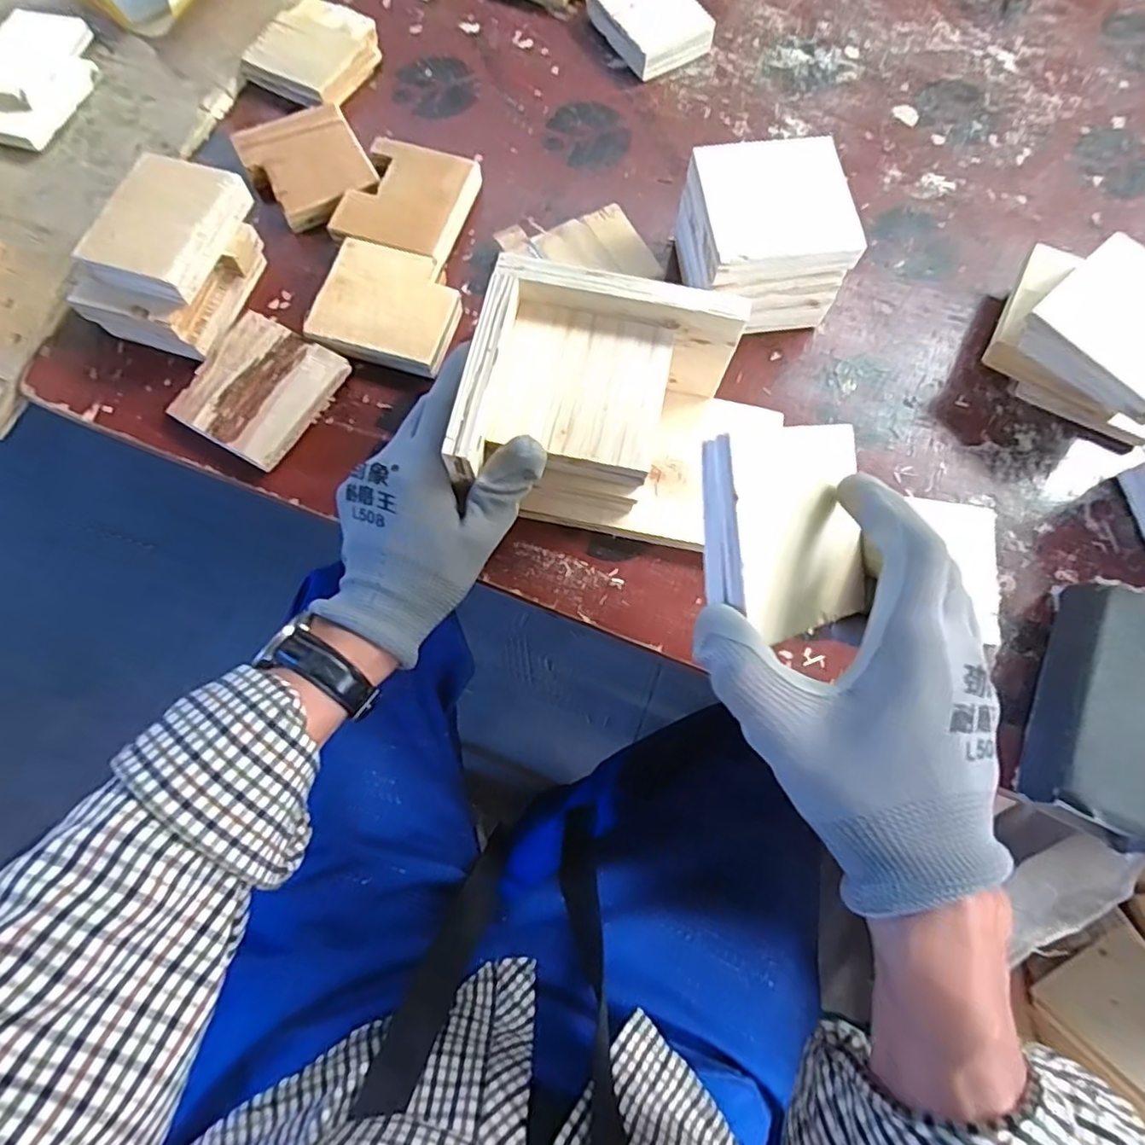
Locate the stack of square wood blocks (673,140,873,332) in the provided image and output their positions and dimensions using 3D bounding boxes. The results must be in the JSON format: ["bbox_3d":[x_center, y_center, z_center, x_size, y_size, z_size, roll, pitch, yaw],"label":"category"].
[{"bbox_3d":[0.125,-0.221,0.417,0.099,0.078,0.094,-9,75,-3],"label":"stack of square wood blocks"}]

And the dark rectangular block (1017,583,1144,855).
[{"bbox_3d":[0.317,0.081,0.358,0.074,0.038,0.136,24,76,5],"label":"dark rectangular block"}]

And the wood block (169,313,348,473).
[{"bbox_3d":[-0.209,-0.123,0.413,0.085,0.019,0.091,30,77,7],"label":"wood block"}]

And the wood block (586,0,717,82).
[{"bbox_3d":[0.063,-0.456,0.510,0.070,0.023,0.096,-32,78,-9],"label":"wood block"}]

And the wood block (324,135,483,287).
[{"bbox_3d":[-0.121,-0.266,0.453,0.085,0.026,0.094,17,75,4],"label":"wood block"}]

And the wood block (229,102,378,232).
[{"bbox_3d":[-0.198,-0.305,0.465,0.080,0.022,0.095,-28,77,-8],"label":"wood block"}]

